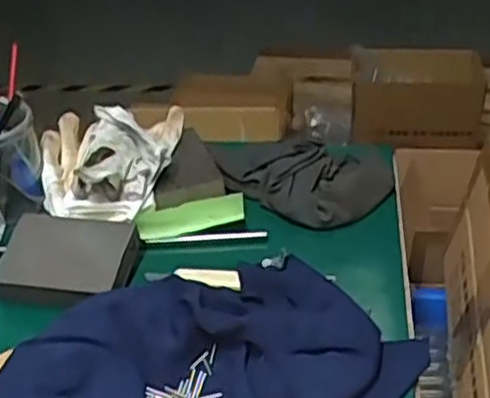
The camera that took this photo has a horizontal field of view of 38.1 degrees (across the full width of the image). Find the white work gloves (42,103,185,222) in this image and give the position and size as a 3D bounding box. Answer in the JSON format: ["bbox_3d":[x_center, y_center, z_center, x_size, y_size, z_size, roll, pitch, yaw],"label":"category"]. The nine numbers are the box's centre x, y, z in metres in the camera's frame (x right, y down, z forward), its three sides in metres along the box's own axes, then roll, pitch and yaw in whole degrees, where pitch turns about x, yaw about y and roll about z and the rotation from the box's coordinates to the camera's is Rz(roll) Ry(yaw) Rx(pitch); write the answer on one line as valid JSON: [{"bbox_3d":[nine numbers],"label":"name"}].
[{"bbox_3d":[-0.125,-0.050,0.659,0.125,0.051,0.155,-3,35,-3],"label":"white work gloves"}]

